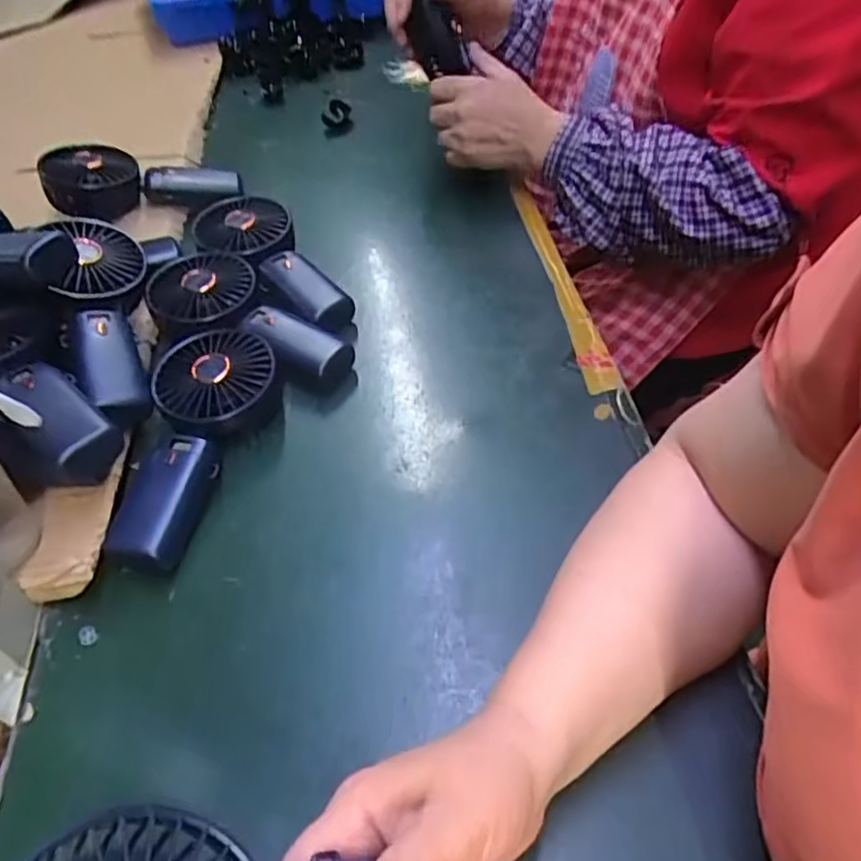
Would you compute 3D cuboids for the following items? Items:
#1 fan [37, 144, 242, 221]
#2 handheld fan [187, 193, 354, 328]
[{"bbox_3d":[-0.280,-0.240,0.689,0.181,0.042,0.077,-3,47,-16],"label":"fan"},{"bbox_3d":[-0.133,-0.140,0.605,0.075,0.044,0.202,-27,52,-17],"label":"handheld fan"}]

